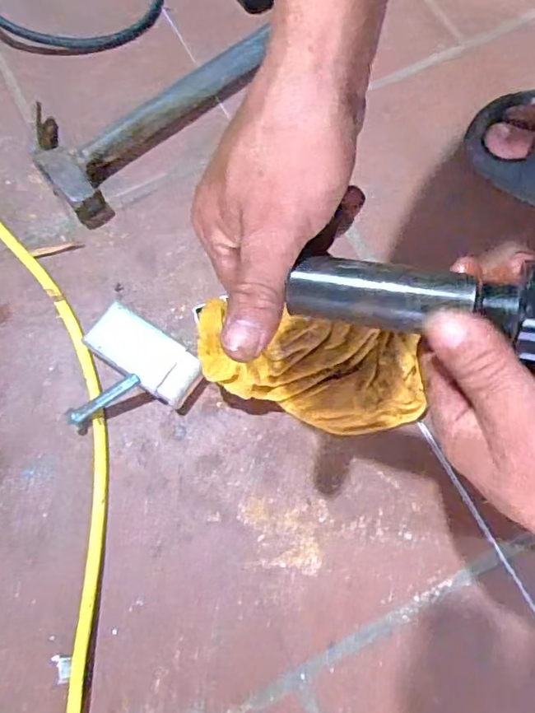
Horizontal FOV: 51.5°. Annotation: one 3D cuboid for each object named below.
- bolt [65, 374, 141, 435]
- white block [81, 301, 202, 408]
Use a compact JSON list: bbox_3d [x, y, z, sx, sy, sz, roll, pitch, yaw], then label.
[{"bbox_3d":[-0.123,0.034,0.418,0.064,0.014,0.017,-36,76,10],"label":"bolt"},{"bbox_3d":[-0.096,-0.001,0.437,0.090,0.025,0.043,35,77,10],"label":"white block"}]

